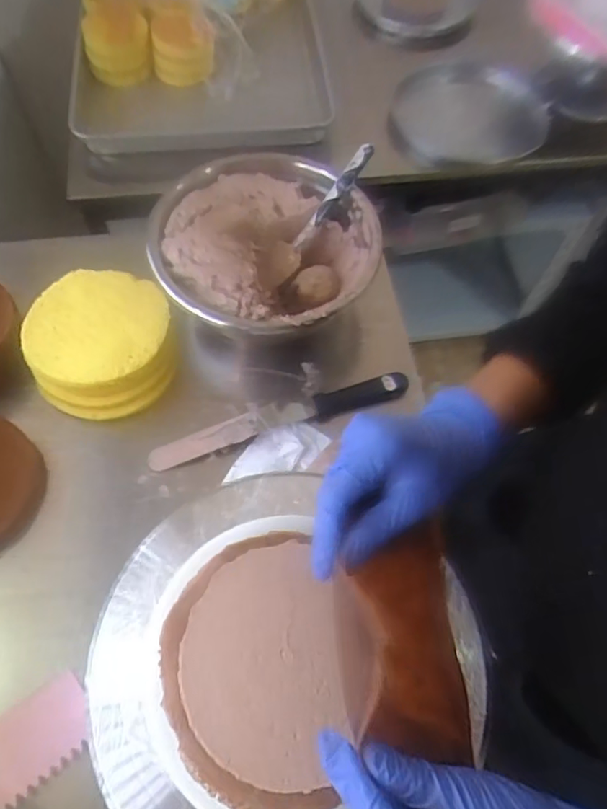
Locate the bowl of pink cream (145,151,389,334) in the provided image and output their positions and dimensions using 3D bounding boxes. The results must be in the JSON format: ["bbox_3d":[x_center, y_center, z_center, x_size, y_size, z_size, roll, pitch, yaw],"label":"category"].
[{"bbox_3d":[-0.043,-0.181,0.701,0.250,0.106,0.263,1,61,-2],"label":"bowl of pink cream"}]

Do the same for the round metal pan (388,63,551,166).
[{"bbox_3d":[0.288,-0.509,0.979,0.258,0.048,0.258,1,61,-2],"label":"round metal pan"}]

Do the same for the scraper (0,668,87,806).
[{"bbox_3d":[-0.245,0.301,0.502,0.108,0.004,0.070,-33,60,-25],"label":"scraper"}]

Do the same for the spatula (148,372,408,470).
[{"bbox_3d":[-0.026,0.016,0.663,0.310,0.024,0.038,-17,64,-12],"label":"spatula"}]

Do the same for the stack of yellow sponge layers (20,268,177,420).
[{"bbox_3d":[-0.238,-0.076,0.673,0.168,0.064,0.181,-12,63,-9],"label":"stack of yellow sponge layers"}]

